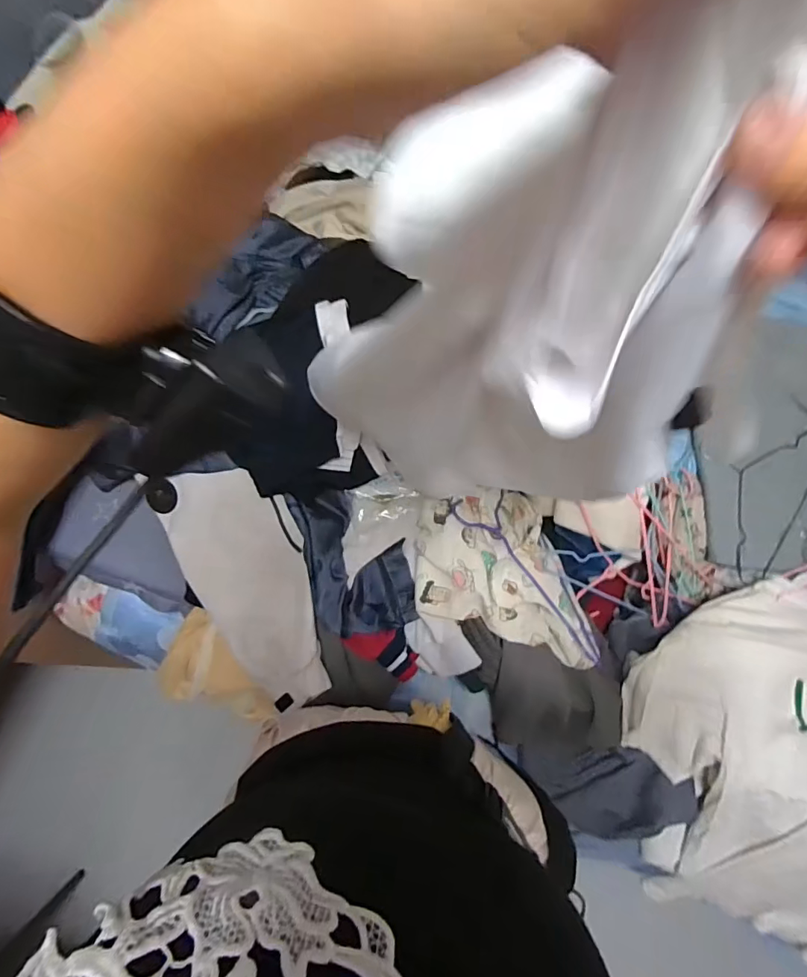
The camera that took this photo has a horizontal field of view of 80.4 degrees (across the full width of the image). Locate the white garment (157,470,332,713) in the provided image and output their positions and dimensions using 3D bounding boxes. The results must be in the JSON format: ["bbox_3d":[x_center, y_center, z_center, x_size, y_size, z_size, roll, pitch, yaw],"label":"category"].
[{"bbox_3d":[-0.248,0.155,0.788,0.204,0.029,0.403,-27,86,6],"label":"white garment"}]

